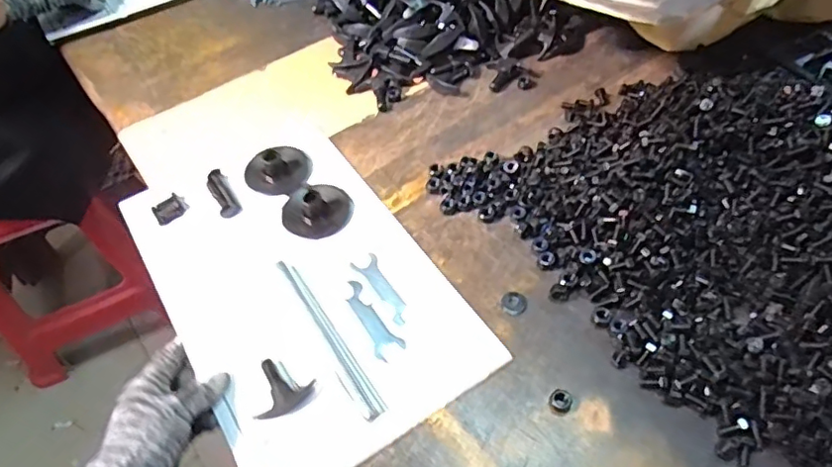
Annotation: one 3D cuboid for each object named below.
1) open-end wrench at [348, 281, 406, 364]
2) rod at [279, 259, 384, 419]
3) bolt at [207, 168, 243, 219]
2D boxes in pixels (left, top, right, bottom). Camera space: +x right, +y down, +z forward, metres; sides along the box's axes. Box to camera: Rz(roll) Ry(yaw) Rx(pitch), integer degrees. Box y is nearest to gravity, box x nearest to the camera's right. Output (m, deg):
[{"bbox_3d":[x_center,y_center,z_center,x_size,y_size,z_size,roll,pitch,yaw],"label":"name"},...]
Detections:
[{"bbox_3d":[-0.039,0.074,0.500,0.026,0.007,0.081,-28,56,-16],"label":"open-end wrench"},{"bbox_3d":[-0.075,0.084,0.484,0.016,0.011,0.167,-29,56,-17],"label":"rod"},{"bbox_3d":[-0.201,-0.042,0.588,0.022,0.015,0.063,-27,55,-15],"label":"bolt"}]

